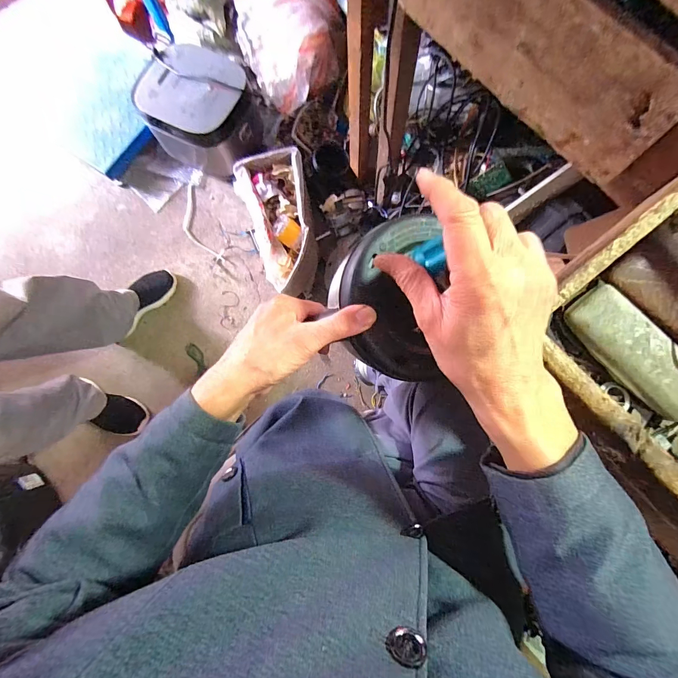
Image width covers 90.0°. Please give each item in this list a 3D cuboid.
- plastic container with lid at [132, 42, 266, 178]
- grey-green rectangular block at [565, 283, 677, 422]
[{"bbox_3d":[-0.398,-0.679,1.041,0.288,0.238,0.252,23,83,6],"label":"plastic container with lid"},{"bbox_3d":[0.297,0.015,0.336,0.052,0.022,0.149,-40,82,-4],"label":"grey-green rectangular block"}]

